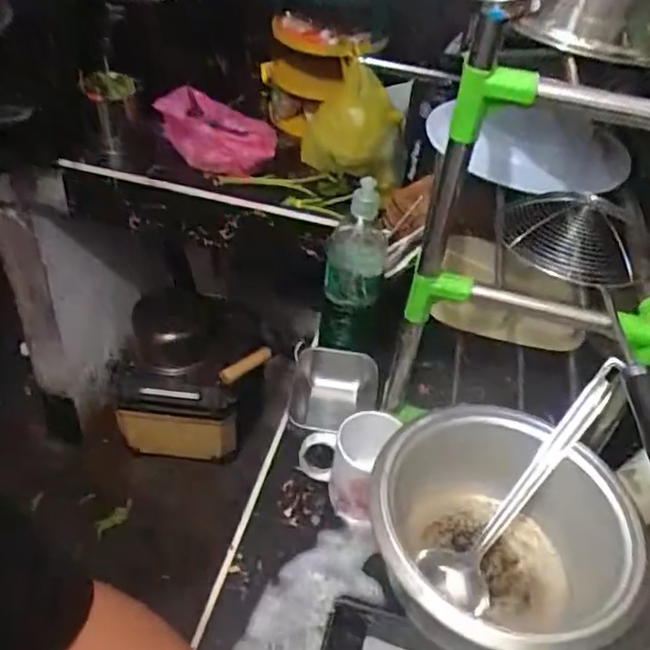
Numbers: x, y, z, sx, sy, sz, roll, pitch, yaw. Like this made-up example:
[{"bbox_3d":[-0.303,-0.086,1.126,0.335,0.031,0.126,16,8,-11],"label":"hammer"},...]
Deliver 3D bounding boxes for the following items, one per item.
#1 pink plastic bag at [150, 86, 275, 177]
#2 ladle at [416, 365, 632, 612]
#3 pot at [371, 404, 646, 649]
[{"bbox_3d":[-0.199,-0.346,1.207,0.210,0.138,0.111,-4,43,-11],"label":"pink plastic bag"},{"bbox_3d":[0.216,0.162,0.681,0.076,0.044,0.298,37,87,29],"label":"ladle"},{"bbox_3d":[0.164,0.228,0.659,0.243,0.156,0.240,3,43,-3],"label":"pot"}]

